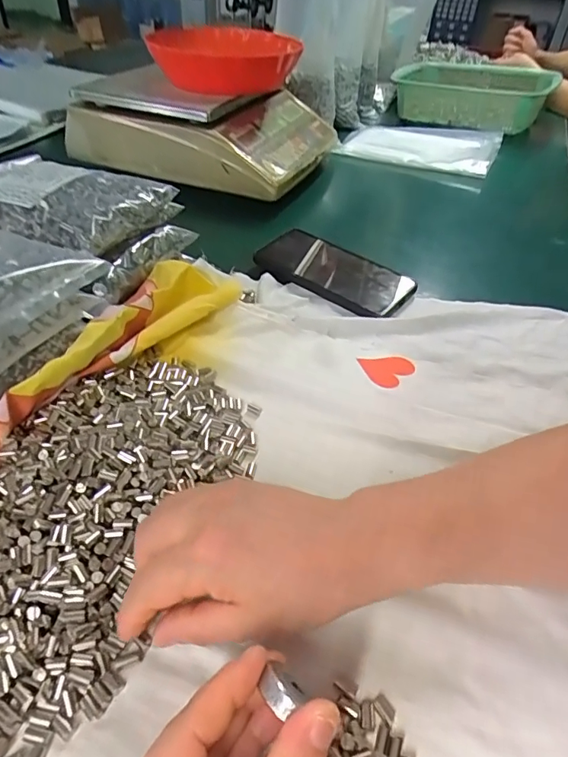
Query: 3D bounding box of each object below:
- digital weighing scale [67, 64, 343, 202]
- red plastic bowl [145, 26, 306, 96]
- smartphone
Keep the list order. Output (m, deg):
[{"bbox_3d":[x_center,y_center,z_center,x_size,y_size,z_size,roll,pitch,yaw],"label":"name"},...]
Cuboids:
[{"bbox_3d":[-0.110,-0.384,0.721,0.313,0.093,0.313,15,43,12],"label":"digital weighing scale"},{"bbox_3d":[-0.072,-0.436,0.669,0.177,0.058,0.170,3,44,-3],"label":"red plastic bowl"},{"bbox_3d":[0.053,-0.113,0.506,0.160,0.013,0.080,28,47,24],"label":"smartphone"}]

